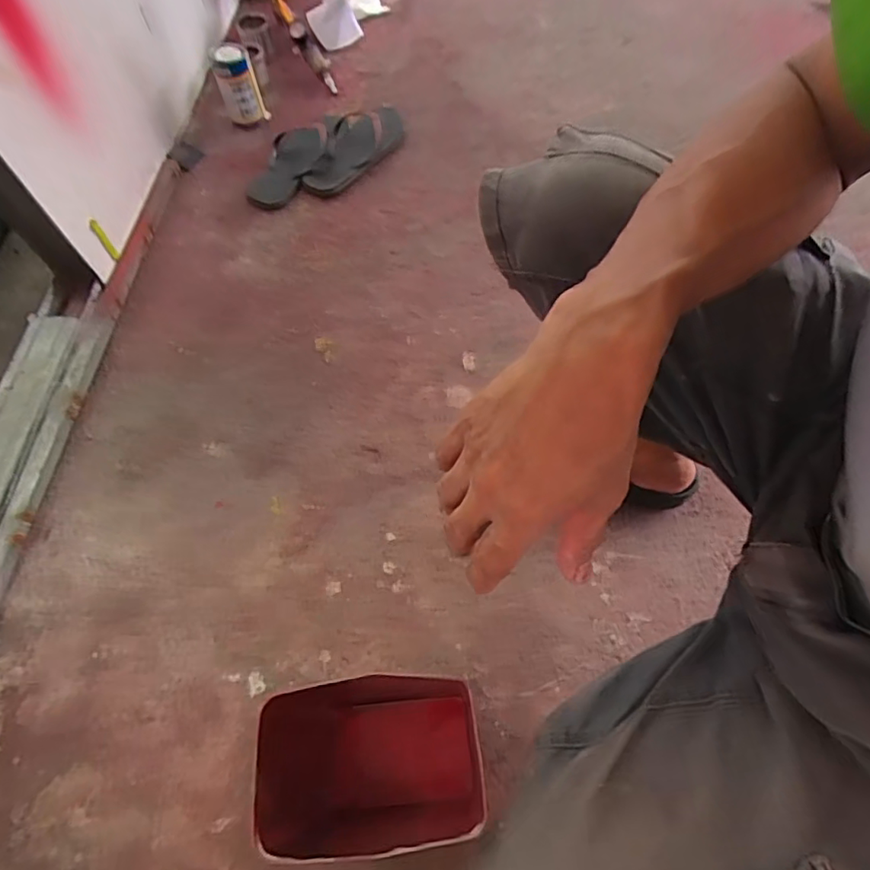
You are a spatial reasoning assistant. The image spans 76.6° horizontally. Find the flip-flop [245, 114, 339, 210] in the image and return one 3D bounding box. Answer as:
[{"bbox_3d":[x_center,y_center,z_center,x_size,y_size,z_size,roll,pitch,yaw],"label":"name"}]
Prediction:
[{"bbox_3d":[-0.270,-0.533,1.059,0.100,0.058,0.232,31,68,17],"label":"flip-flop"}]

